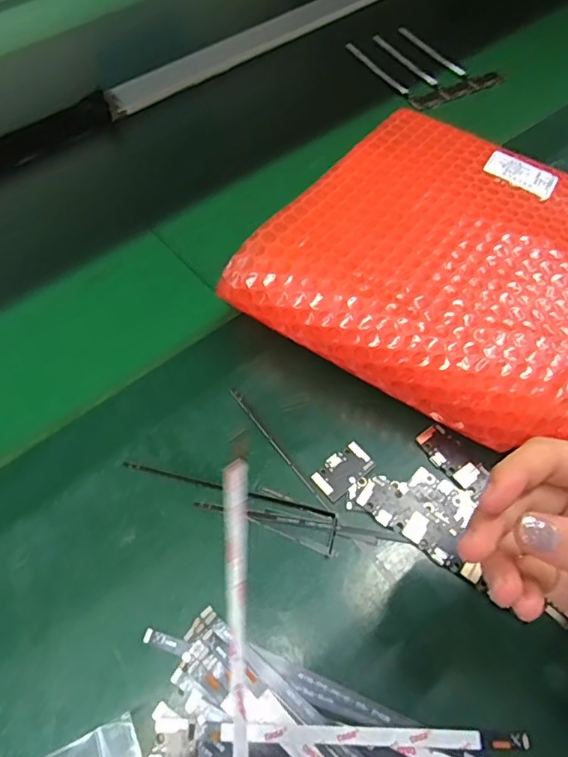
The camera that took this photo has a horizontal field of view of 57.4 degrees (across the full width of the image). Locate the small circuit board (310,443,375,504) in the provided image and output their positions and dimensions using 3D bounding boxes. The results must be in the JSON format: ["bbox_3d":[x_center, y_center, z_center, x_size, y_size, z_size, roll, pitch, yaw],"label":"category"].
[{"bbox_3d":[0.037,0.056,0.320,0.038,0.004,0.023,-35,62,-18],"label":"small circuit board"}]

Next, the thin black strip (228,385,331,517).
[{"bbox_3d":[-0.003,0.042,0.325,0.005,0.007,0.103,-33,62,-17],"label":"thin black strip"}]

